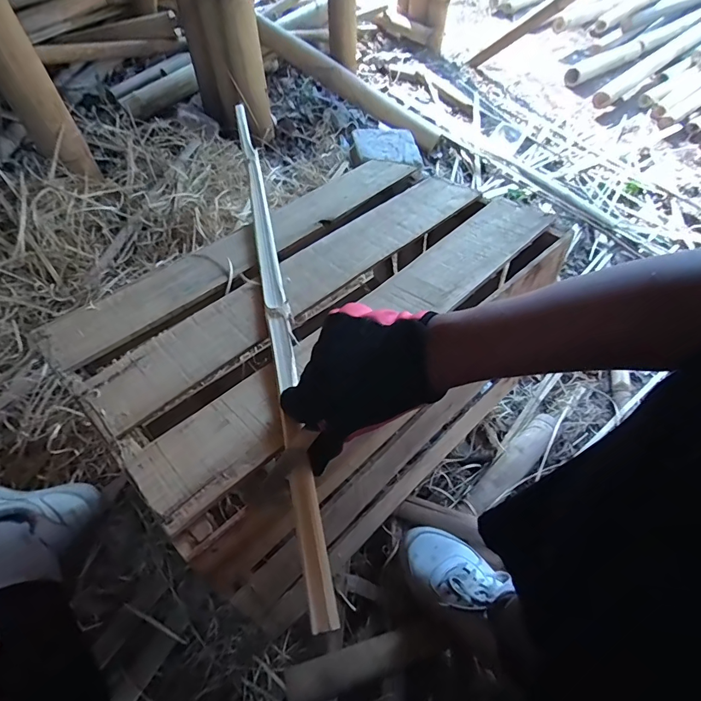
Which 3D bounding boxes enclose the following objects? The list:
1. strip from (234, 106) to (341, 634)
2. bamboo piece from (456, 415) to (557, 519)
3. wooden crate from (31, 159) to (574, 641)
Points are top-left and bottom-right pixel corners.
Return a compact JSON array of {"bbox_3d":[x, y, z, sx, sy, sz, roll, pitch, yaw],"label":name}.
[{"bbox_3d":[-0.109,-0.134,0.552,0.024,0.013,0.856,-10,50,-8],"label":"strip"},{"bbox_3d":[0.302,0.216,0.798,0.273,0.038,0.054,-38,64,-24],"label":"bamboo piece"},{"bbox_3d":[-0.029,-0.013,0.620,0.385,0.290,0.574,39,63,23],"label":"wooden crate"}]

